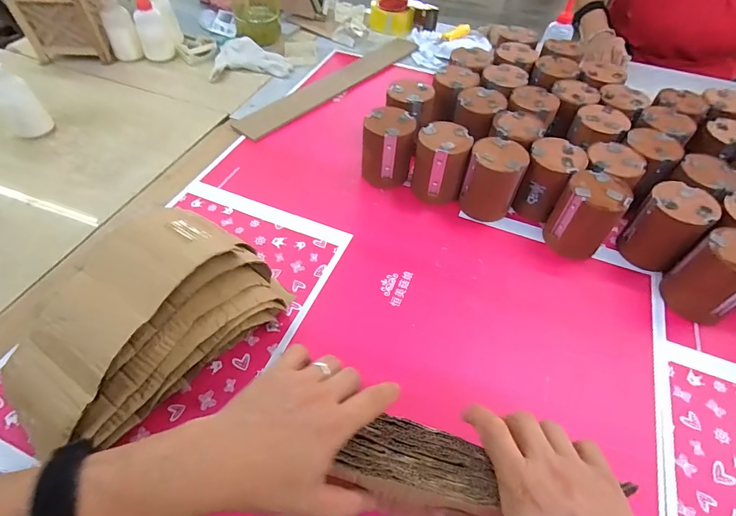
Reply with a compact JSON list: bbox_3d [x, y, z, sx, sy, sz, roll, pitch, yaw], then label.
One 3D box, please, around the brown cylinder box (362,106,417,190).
[{"bbox_3d":[0.033,-0.174,0.643,0.080,0.103,0.080,9,53,5],"label":"brown cylinder box"}]

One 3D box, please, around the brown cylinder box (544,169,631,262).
[{"bbox_3d":[0.301,-0.058,0.557,0.077,0.100,0.075,27,57,18],"label":"brown cylinder box"}]

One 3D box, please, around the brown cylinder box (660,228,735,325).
[{"bbox_3d":[0.437,0.024,0.504,0.087,0.102,0.078,-30,59,-22],"label":"brown cylinder box"}]

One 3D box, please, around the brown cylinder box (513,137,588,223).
[{"bbox_3d":[0.265,-0.115,0.595,0.074,0.096,0.078,33,59,21],"label":"brown cylinder box"}]

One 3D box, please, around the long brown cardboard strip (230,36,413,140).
[{"bbox_3d":[-0.068,-0.370,0.845,0.077,0.012,0.486,36,60,23],"label":"long brown cardboard strip"}]

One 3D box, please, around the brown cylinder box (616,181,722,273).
[{"bbox_3d":[0.407,-0.043,0.549,0.077,0.095,0.080,37,60,24],"label":"brown cylinder box"}]

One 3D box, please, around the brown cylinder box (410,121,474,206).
[{"bbox_3d":[0.112,-0.147,0.625,0.077,0.104,0.075,11,53,6],"label":"brown cylinder box"}]

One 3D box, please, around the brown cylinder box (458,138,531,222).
[{"bbox_3d":[0.187,-0.116,0.604,0.078,0.101,0.072,20,55,13],"label":"brown cylinder box"}]

